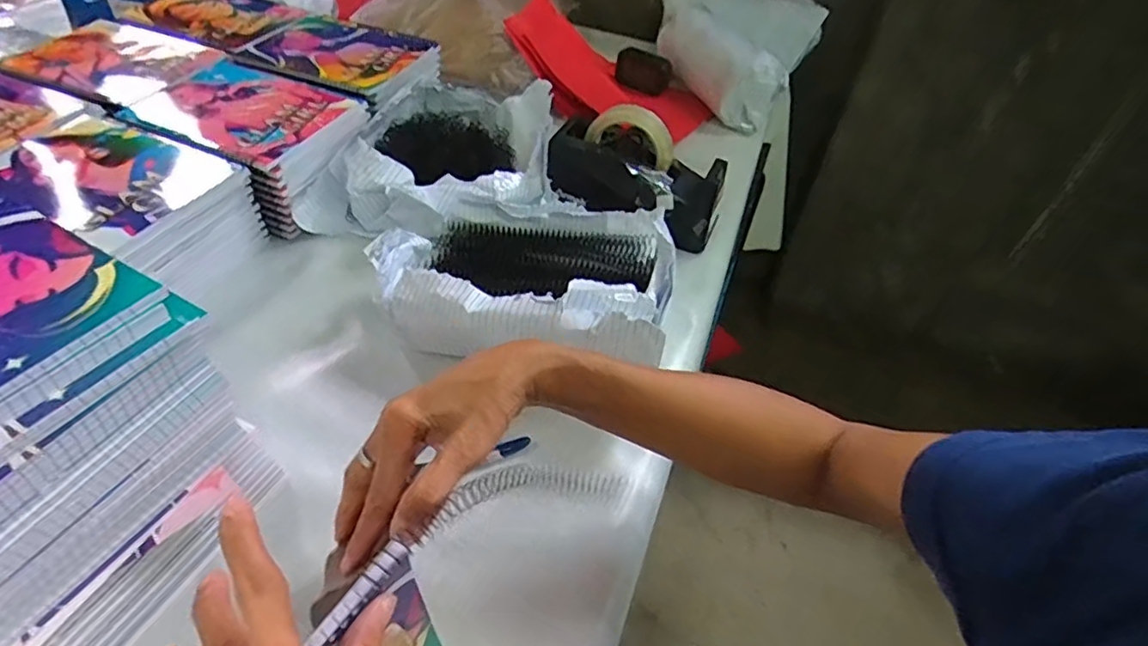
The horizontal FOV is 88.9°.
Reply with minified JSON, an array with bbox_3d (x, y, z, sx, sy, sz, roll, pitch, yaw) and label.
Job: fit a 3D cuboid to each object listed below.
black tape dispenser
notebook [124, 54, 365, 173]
[{"bbox_3d":[0.068,-0.170,0.663,0.200,0.109,0.094,24,47,17],"label":"black tape dispenser"},{"bbox_3d":[-0.359,-0.236,0.639,0.204,0.012,0.166,21,47,15],"label":"notebook"}]

